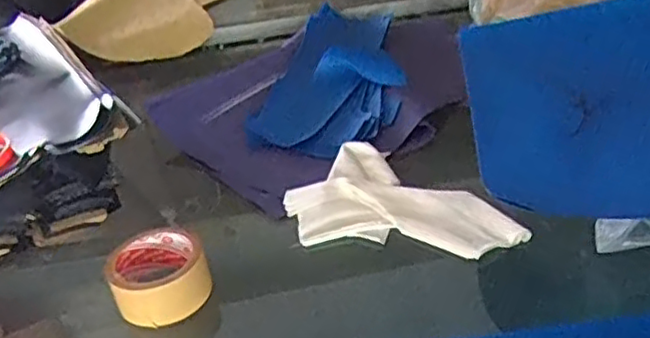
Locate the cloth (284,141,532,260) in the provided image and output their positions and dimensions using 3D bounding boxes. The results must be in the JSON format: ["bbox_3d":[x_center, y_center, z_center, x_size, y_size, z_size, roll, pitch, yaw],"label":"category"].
[{"bbox_3d":[0.069,0.048,0.696,0.155,0.023,0.243,-29,37,-31],"label":"cloth"}]

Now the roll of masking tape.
[{"bbox_3d":[-0.160,0.105,0.635,0.089,0.053,0.092,-6,31,4],"label":"roll of masking tape"}]

